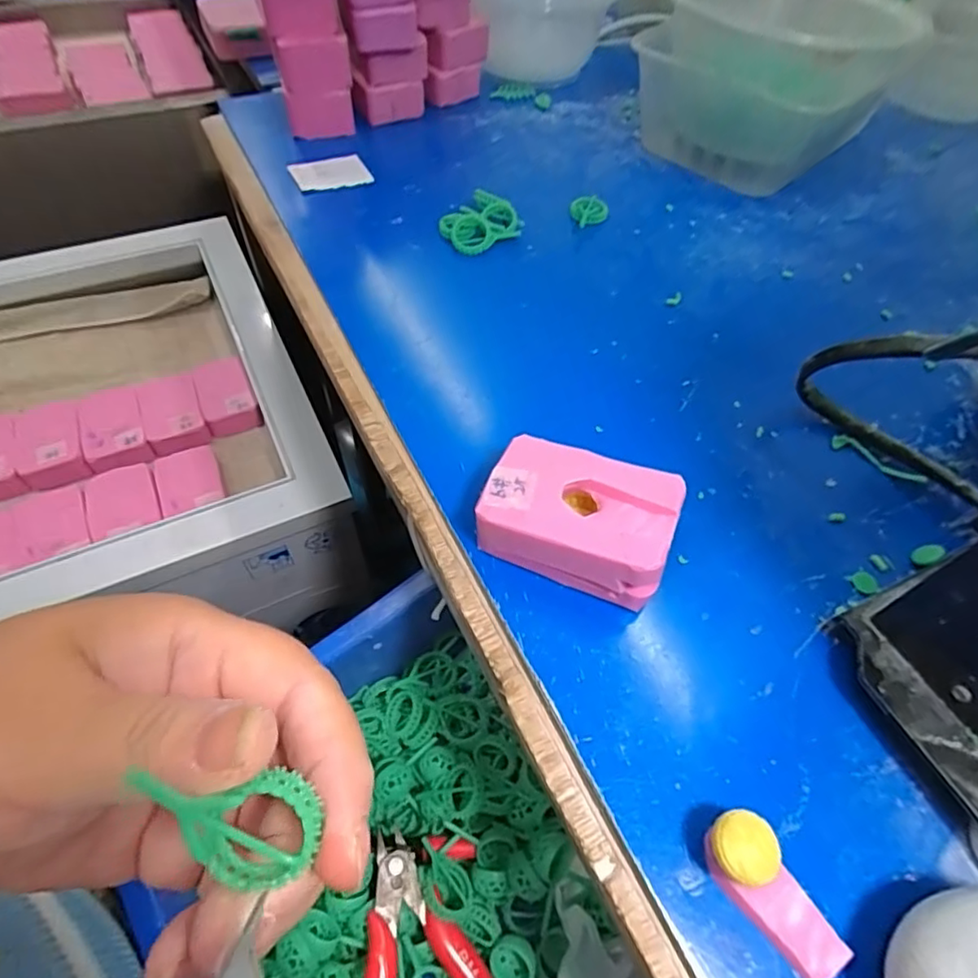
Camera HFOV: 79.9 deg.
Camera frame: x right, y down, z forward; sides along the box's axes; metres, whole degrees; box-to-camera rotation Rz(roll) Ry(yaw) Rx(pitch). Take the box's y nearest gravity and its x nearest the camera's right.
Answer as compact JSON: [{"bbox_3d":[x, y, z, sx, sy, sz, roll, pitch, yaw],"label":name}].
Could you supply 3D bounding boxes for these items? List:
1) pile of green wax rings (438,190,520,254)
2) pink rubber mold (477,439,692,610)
[{"bbox_3d":[-0.007,-0.164,0.360,0.044,0.016,0.040,-27,60,-20],"label":"pile of green wax rings"},{"bbox_3d":[0.033,0.011,0.226,0.068,0.034,0.046,17,55,10],"label":"pink rubber mold"}]

